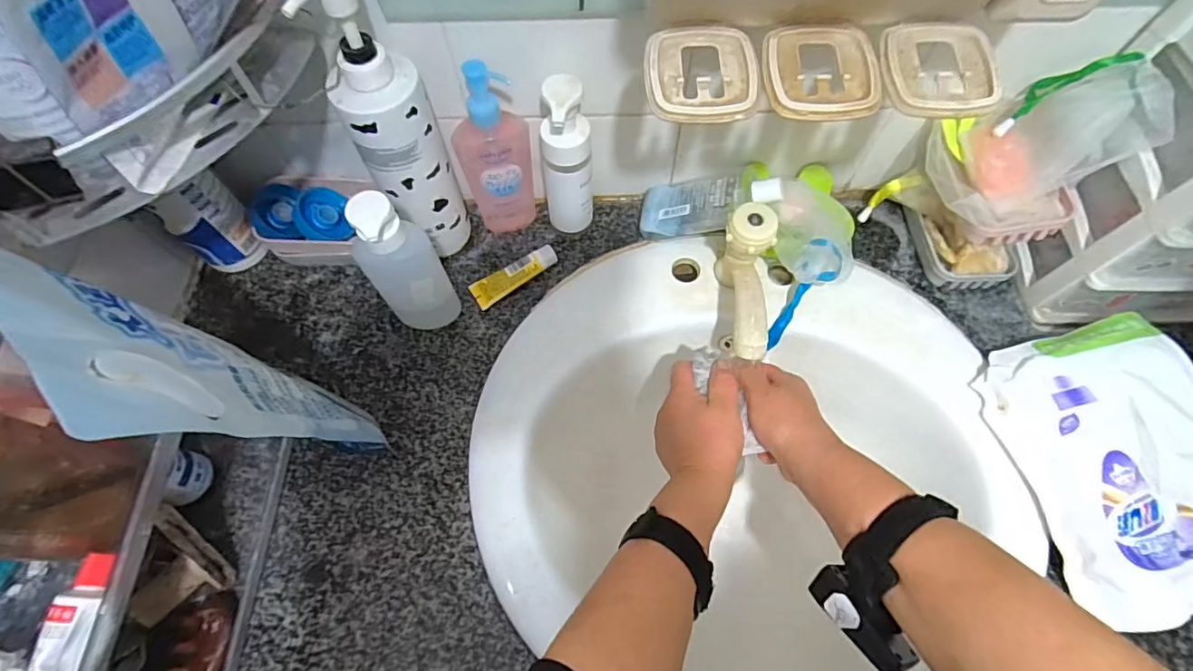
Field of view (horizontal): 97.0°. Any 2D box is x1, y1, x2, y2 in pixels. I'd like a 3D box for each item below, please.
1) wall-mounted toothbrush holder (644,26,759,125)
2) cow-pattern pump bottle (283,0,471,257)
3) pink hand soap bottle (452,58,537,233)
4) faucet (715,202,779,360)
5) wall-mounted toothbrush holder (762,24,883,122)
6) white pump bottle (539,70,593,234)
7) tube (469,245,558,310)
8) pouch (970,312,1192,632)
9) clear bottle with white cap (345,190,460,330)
[{"bbox_3d":[0.067,-0.167,0.336,0.069,0.016,0.065,-2,65,0],"label":"wall-mounted toothbrush holder"},{"bbox_3d":[-0.168,-0.164,0.453,0.070,0.272,0.067,-19,67,-8],"label":"cow-pattern pump bottle"},{"bbox_3d":[-0.096,-0.169,0.503,0.069,0.186,0.044,-10,66,-4],"label":"pink hand soap bottle"},{"bbox_3d":[0.132,-0.038,0.483,0.042,0.096,0.128,8,66,4],"label":"faucet"},{"bbox_3d":[0.142,-0.168,0.335,0.071,0.016,0.064,-1,65,0],"label":"wall-mounted toothbrush holder"},{"bbox_3d":[-0.028,-0.162,0.505,0.048,0.177,0.047,-5,65,-2],"label":"white pump bottle"},{"bbox_3d":[-0.084,-0.062,0.544,0.093,0.021,0.029,-29,68,-12],"label":"tube"},{"bbox_3d":[0.438,0.102,0.436,0.160,0.030,0.225,-16,67,6],"label":"pouch"},{"bbox_3d":[-0.167,-0.056,0.460,0.053,0.170,0.046,17,67,8],"label":"clear bottle with white cap"}]

